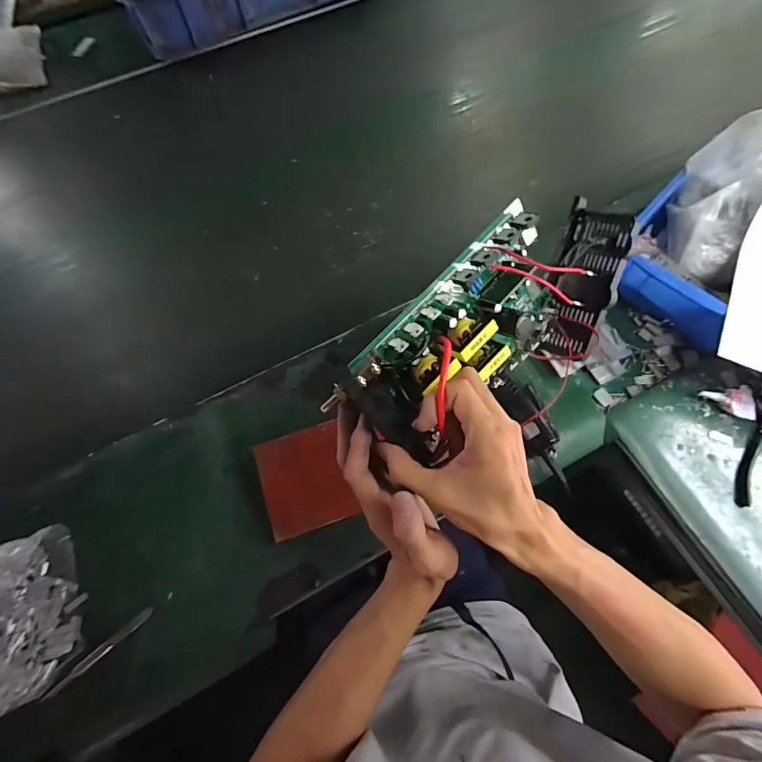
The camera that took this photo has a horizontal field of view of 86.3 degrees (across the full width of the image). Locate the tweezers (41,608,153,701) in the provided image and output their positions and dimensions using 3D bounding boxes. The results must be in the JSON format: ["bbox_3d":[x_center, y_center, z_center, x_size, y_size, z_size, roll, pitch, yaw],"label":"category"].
[{"bbox_3d":[-0.297,0.286,0.429,0.115,0.012,0.012,-39,70,-14],"label":"tweezers"}]

